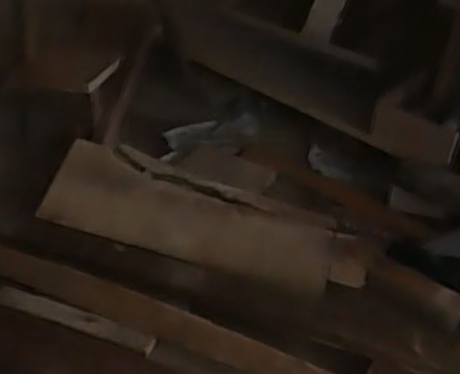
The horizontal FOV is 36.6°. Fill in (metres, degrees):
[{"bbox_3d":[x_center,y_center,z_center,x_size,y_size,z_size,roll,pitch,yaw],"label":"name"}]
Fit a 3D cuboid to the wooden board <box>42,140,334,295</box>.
[{"bbox_3d":[-0.057,0.051,1.010,0.417,0.027,0.141,18,47,3],"label":"wooden board"}]

